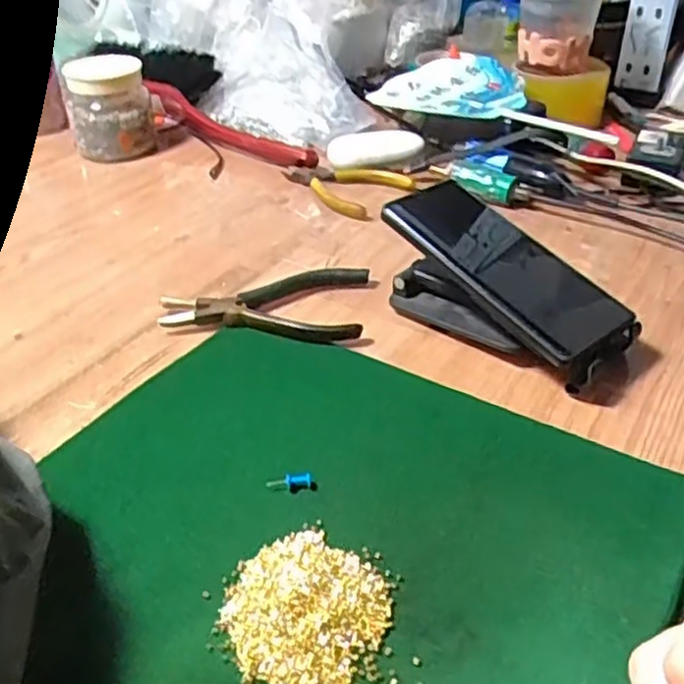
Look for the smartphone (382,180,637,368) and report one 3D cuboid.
[{"bbox_3d":[0.103,-0.051,0.455,0.071,0.011,0.154,-31,64,-25],"label":"smartphone"}]

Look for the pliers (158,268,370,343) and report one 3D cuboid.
[{"bbox_3d":[-0.052,-0.030,0.509,0.137,0.014,0.077,5,37,9],"label":"pliers"}]

